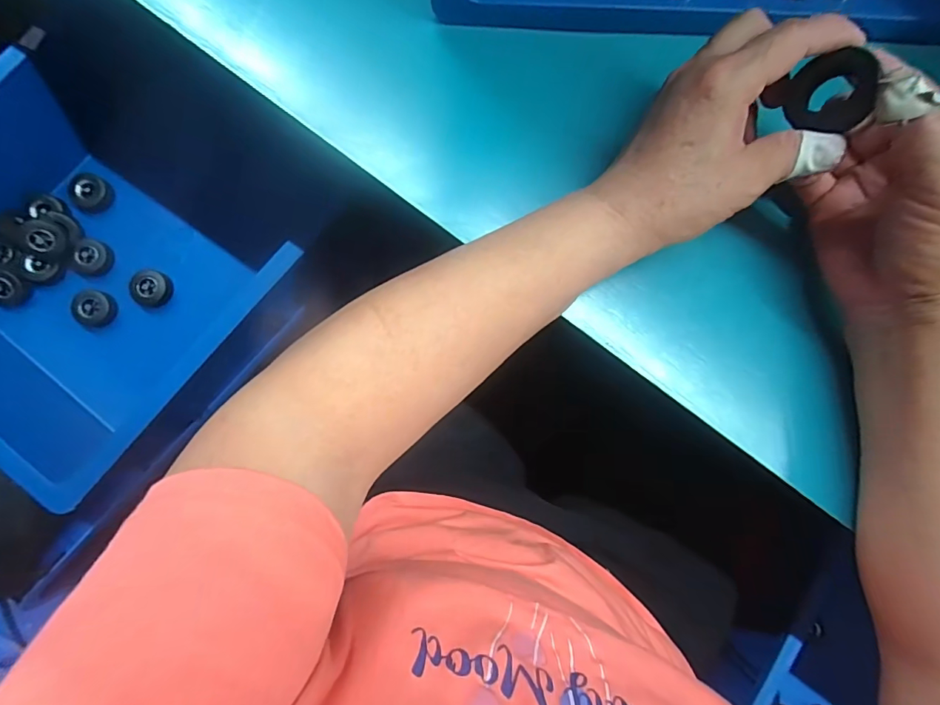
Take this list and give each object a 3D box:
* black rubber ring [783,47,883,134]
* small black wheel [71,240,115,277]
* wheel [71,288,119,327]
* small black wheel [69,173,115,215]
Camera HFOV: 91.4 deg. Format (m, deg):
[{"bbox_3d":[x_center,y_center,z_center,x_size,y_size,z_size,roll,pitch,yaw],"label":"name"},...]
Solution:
[{"bbox_3d":[0.186,-0.132,0.239,0.014,0.035,0.035,-2,91,-39],"label":"black rubber ring"},{"bbox_3d":[-0.394,-0.098,0.478,0.032,0.015,0.038,28,87,-2],"label":"small black wheel"},{"bbox_3d":[-0.390,-0.046,0.476,0.038,0.016,0.036,0,88,-4],"label":"wheel"},{"bbox_3d":[-0.398,-0.167,0.483,0.037,0.014,0.039,0,88,-4],"label":"small black wheel"}]

